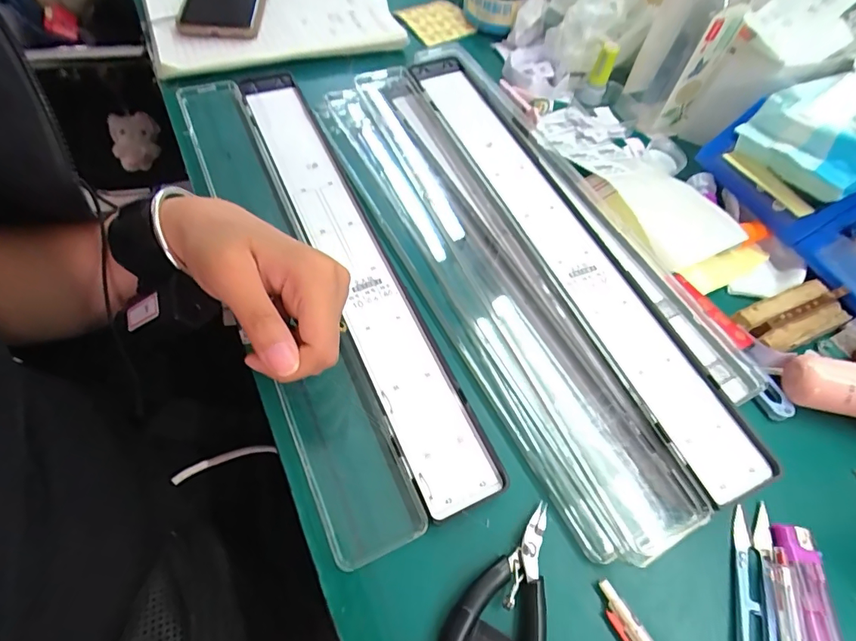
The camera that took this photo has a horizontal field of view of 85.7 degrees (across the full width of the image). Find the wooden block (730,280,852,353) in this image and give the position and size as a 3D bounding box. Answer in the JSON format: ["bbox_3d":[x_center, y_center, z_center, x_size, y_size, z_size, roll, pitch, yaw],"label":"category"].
[{"bbox_3d":[0.286,-0.006,0.354,0.093,0.021,0.039,-20,64,-16],"label":"wooden block"}]

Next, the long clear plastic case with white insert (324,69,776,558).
[{"bbox_3d":[0.076,-0.060,0.361,0.164,0.025,0.433,-22,64,-17],"label":"long clear plastic case with white insert"}]

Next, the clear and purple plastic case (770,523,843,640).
[{"bbox_3d":[0.223,0.163,0.269,0.026,0.011,0.077,9,59,0],"label":"clear and purple plastic case"}]

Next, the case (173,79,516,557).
[{"bbox_3d":[-0.091,-0.050,0.359,0.111,0.025,0.427,-21,64,-17],"label":"case"}]

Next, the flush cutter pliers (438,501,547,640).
[{"bbox_3d":[0.046,0.149,0.257,0.052,0.017,0.093,23,60,8],"label":"flush cutter pliers"}]

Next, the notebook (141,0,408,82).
[{"bbox_3d":[-0.164,-0.319,0.473,0.237,0.020,0.149,-15,62,-14],"label":"notebook"}]

